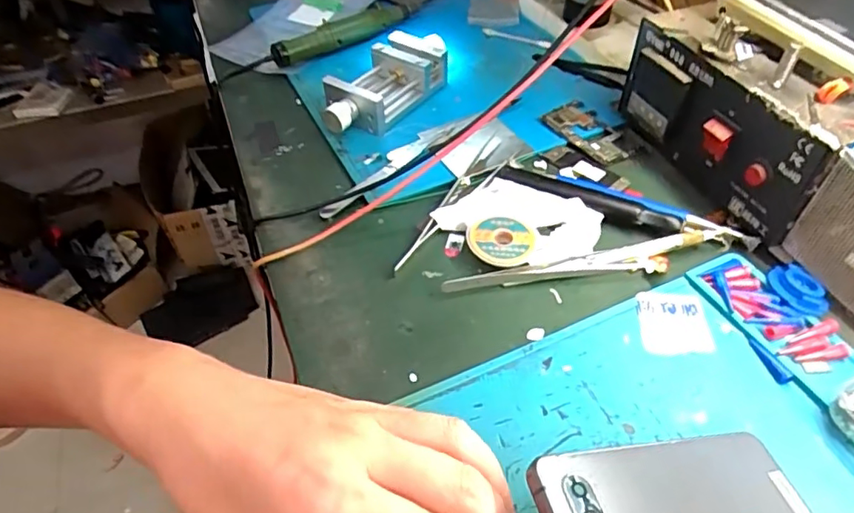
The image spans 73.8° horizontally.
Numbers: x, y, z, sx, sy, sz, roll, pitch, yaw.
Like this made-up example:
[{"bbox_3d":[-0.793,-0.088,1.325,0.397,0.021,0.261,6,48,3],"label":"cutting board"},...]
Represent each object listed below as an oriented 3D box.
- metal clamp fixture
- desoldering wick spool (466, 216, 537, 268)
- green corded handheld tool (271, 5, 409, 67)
[{"bbox_3d":[-0.031,-0.145,0.474,0.058,0.035,0.137,28,54,27],"label":"metal clamp fixture"},{"bbox_3d":[0.047,-0.009,0.361,0.042,0.010,0.040,-2,47,2],"label":"desoldering wick spool"},{"bbox_3d":[-0.076,-0.213,0.537,0.144,0.022,0.025,-31,52,-24],"label":"green corded handheld tool"}]

